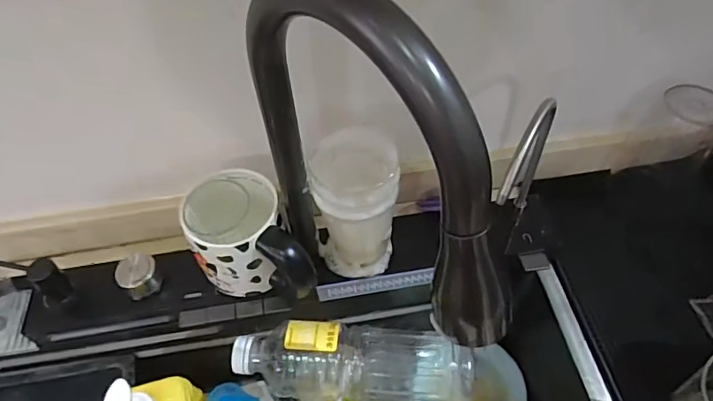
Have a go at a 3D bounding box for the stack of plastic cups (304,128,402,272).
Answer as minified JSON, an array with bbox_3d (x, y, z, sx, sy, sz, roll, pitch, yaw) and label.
[{"bbox_3d":[-0.004,0.008,0.521,0.078,0.145,0.089,-6,53,-1],"label":"stack of plastic cups"}]

